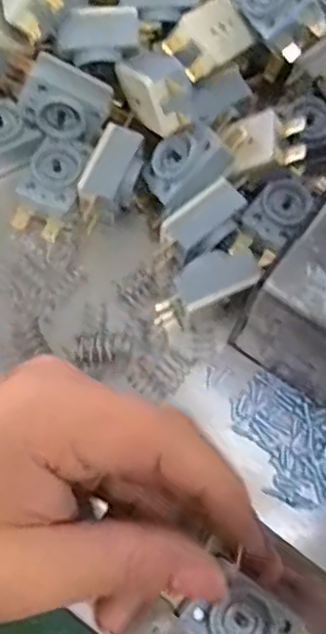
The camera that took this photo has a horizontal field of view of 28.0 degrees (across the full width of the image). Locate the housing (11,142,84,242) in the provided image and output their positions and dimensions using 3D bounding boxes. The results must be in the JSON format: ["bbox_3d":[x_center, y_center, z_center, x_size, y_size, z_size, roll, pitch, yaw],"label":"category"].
[{"bbox_3d":[-0.051,-0.058,0.298,0.025,0.015,0.042,23,74,6],"label":"housing"}]

